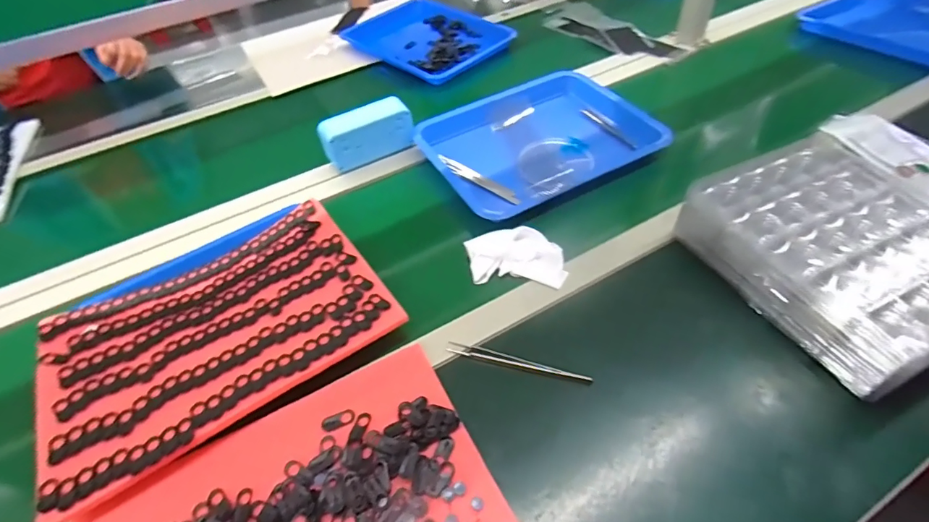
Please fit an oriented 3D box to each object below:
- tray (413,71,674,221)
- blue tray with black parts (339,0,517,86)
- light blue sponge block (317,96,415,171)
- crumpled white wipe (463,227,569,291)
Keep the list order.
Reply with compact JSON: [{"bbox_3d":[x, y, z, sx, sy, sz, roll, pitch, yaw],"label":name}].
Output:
[{"bbox_3d":[0.117,-0.196,0.725,0.344,0.032,0.262,-25,50,-16],"label":"tray"},{"bbox_3d":[-0.076,-0.506,1.037,0.273,0.036,0.340,-37,54,-24],"label":"blue tray with black parts"},{"bbox_3d":[-0.153,-0.199,0.729,0.143,0.080,0.052,-19,49,-11],"label":"light blue sponge block"},{"bbox_3d":[0.062,-0.005,0.558,0.114,0.027,0.071,-5,48,2],"label":"crumpled white wipe"}]

